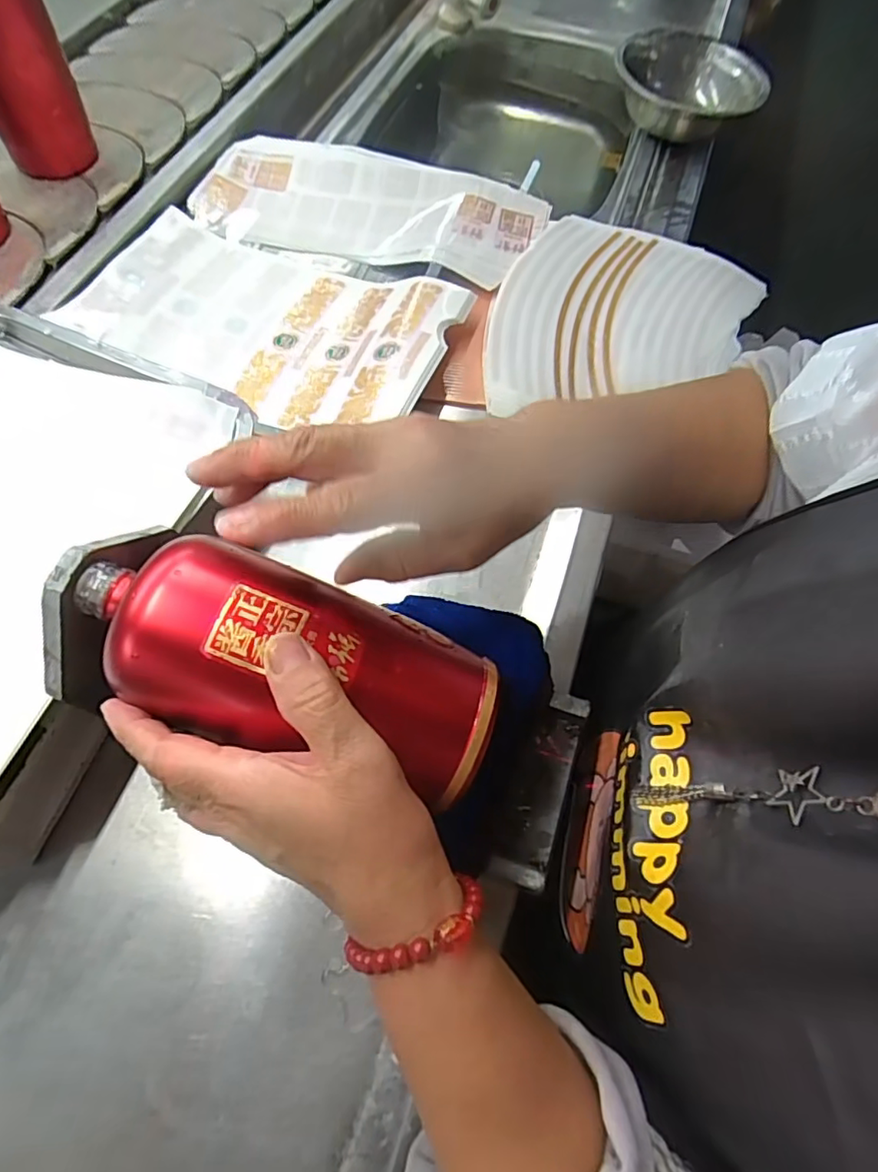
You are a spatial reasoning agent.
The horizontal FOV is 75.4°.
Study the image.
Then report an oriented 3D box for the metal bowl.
[{"bbox_3d":[0.274,-0.561,0.635,0.155,0.051,0.155,1,64,-2],"label":"metal bowl"}]

